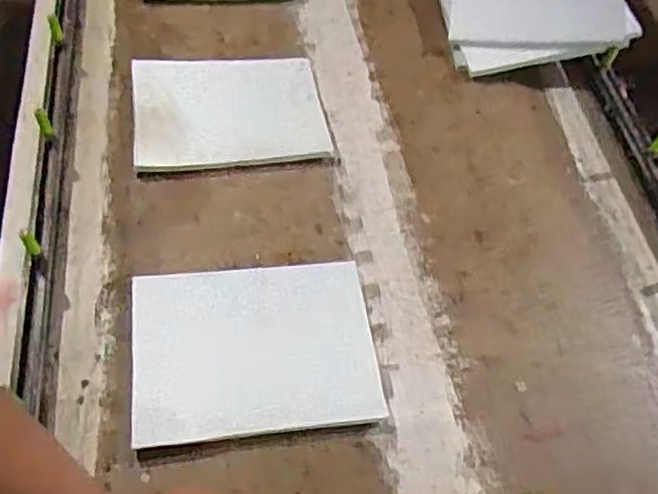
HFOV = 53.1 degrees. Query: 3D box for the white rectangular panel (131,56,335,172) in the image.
[{"bbox_3d":[-0.146,-0.206,0.971,0.273,0.013,0.212,-5,61,-14],"label":"white rectangular panel"}]

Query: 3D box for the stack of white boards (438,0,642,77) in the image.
[{"bbox_3d":[0.335,-0.417,1.089,0.292,0.035,0.249,-11,72,12],"label":"stack of white boards"}]

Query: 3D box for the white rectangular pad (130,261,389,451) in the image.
[{"bbox_3d":[-0.086,0.116,0.766,0.272,0.016,0.210,-5,57,-10],"label":"white rectangular pad"}]

